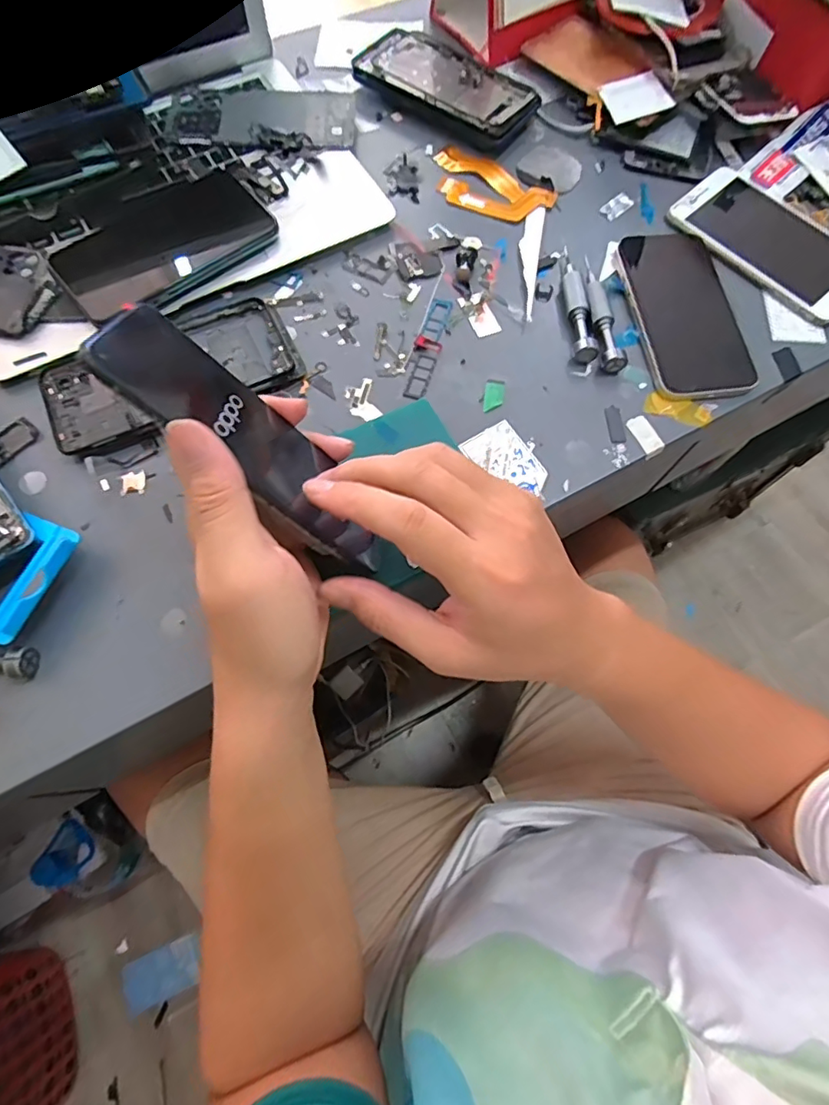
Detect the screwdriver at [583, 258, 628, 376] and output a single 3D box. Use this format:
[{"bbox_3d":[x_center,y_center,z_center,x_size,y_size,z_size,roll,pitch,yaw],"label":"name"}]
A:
[{"bbox_3d":[0.137,-0.179,0.398,0.015,0.012,0.105,-5,69,-3],"label":"screwdriver"}]

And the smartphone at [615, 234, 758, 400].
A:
[{"bbox_3d":[0.200,-0.182,0.403,0.073,0.008,0.153,-7,69,-4],"label":"smartphone"}]

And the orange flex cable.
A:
[{"bbox_3d":[0.059,-0.306,0.451,0.110,0.005,0.055,33,72,11],"label":"orange flex cable"}]

